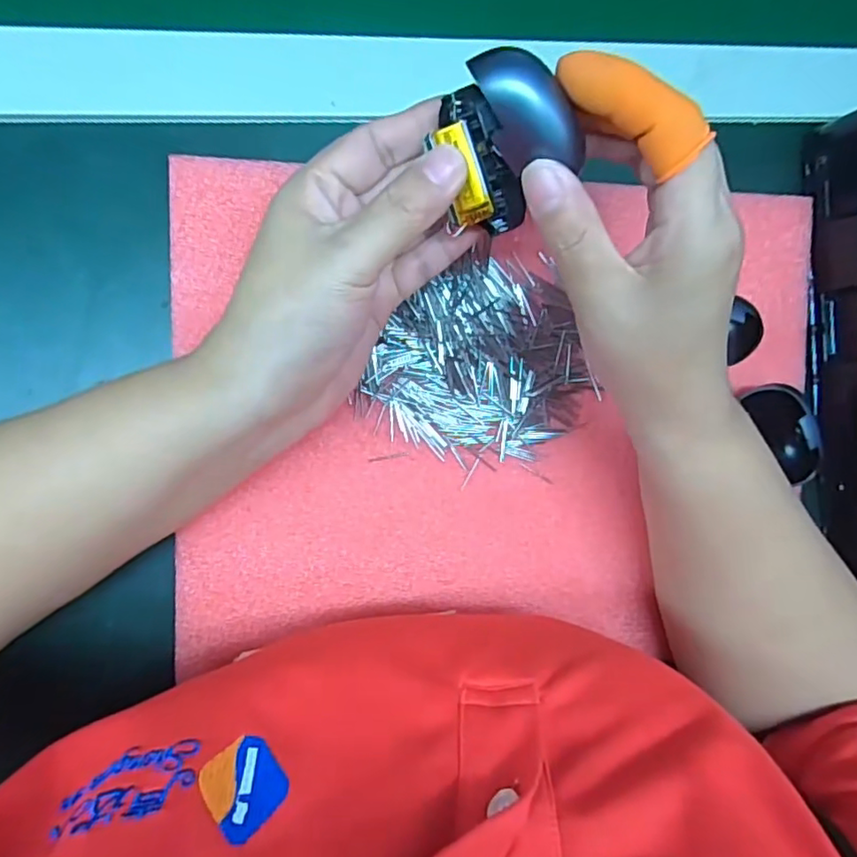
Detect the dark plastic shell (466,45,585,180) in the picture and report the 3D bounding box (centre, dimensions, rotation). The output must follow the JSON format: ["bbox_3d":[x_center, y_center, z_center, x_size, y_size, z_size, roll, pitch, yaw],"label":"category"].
[{"bbox_3d":[0.036,-0.112,0.210,0.028,0.015,0.049,-43,95,-1],"label":"dark plastic shell"}]

